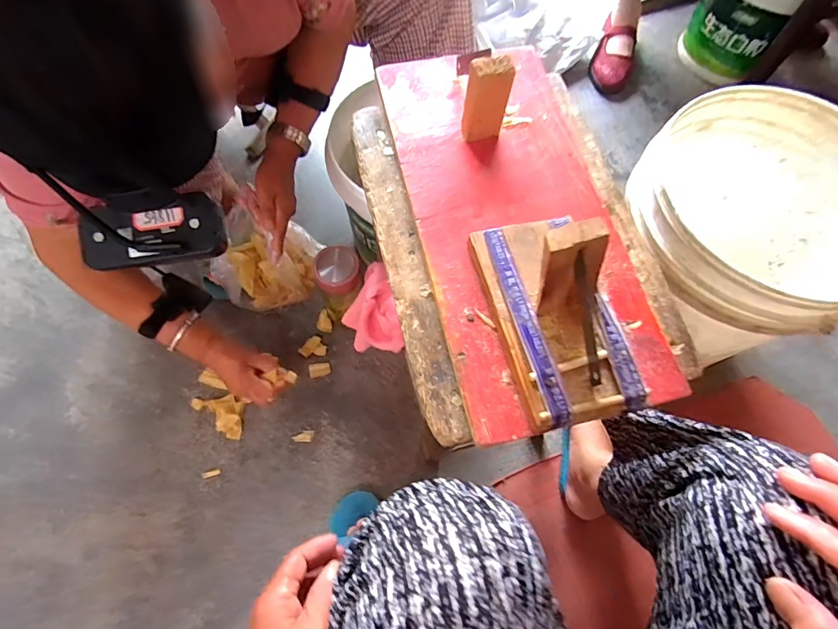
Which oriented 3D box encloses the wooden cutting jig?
[{"bbox_3d":[0.104,-0.013,0.322,0.087,0.080,0.164,-15,70,-7],"label":"wooden cutting jig"}]

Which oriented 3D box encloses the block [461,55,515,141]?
[{"bbox_3d":[0.058,-0.186,0.403,0.034,0.069,0.021,-6,69,-3],"label":"block"}]

